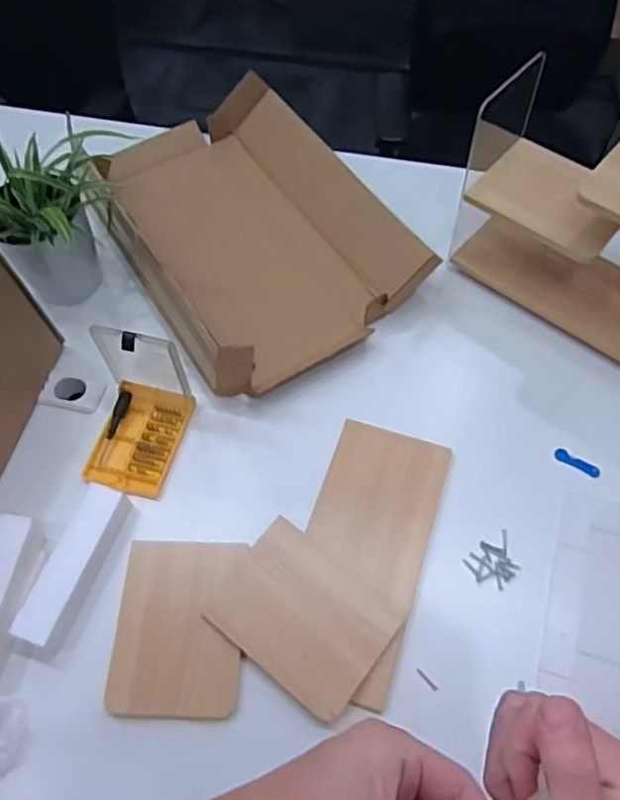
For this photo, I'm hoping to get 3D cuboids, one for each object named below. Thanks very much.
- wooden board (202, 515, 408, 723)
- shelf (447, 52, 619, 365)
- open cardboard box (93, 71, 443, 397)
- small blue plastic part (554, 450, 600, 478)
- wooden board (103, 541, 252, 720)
[{"bbox_3d":[-0.007,0.261,0.766,0.204,0.015,0.156,34,66,19],"label":"wooden board"},{"bbox_3d":[0.400,-0.239,0.865,0.382,0.261,0.175,38,68,21],"label":"shelf"},{"bbox_3d":[-0.112,-0.298,1.055,0.403,0.116,0.576,-32,64,-16],"label":"open cardboard box"},{"bbox_3d":[0.371,0.089,0.868,0.062,0.006,0.018,35,81,25],"label":"small blue plastic part"},{"bbox_3d":[-0.162,0.275,0.768,0.154,0.016,0.201,1,60,2],"label":"wooden board"}]

